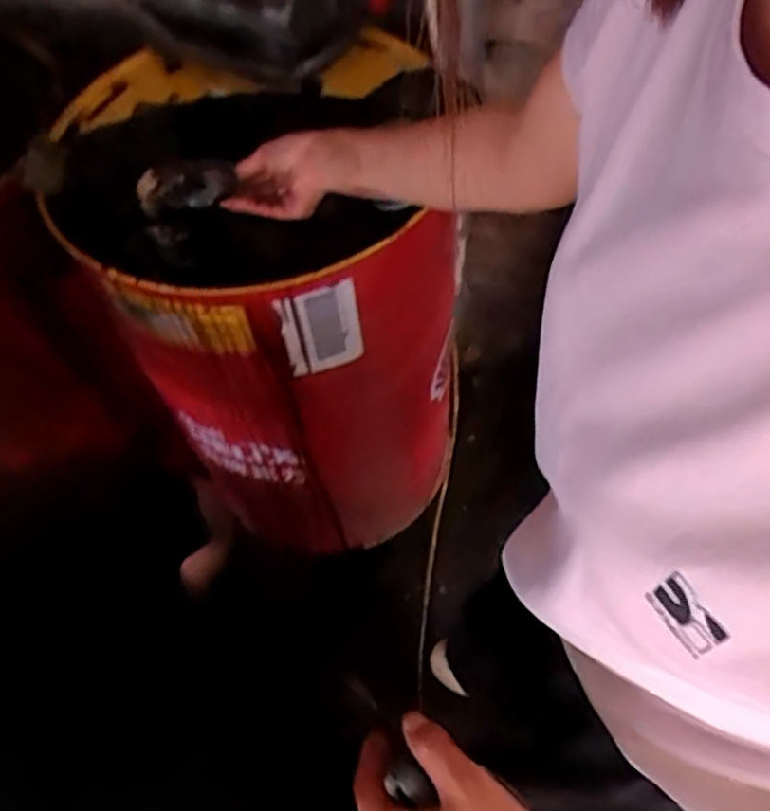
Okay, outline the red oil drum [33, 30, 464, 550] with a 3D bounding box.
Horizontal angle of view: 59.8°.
[{"bbox_3d":[-0.145,-0.138,1.215,0.573,0.817,0.498,-18,58,-7],"label":"red oil drum"}]

